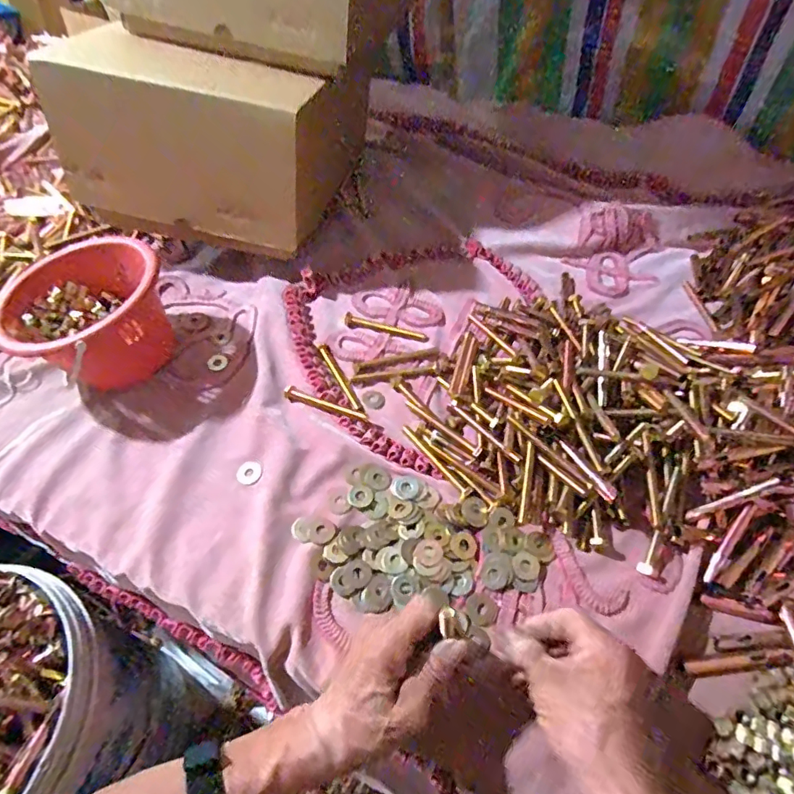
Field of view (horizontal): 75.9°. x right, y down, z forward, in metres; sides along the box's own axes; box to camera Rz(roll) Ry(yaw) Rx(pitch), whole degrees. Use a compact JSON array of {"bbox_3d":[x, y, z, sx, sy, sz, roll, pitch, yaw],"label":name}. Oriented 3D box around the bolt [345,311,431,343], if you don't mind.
[{"bbox_3d":[-0.015,-0.086,0.641,0.111,0.010,0.014,17,58,13],"label":"bolt"}]

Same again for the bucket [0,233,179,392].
[{"bbox_3d":[-0.342,-0.088,0.580,0.155,0.113,0.160,-1,54,2],"label":"bucket"}]

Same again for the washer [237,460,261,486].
[{"bbox_3d":[-0.152,0.079,0.527,0.025,0.004,0.026,-1,54,2],"label":"washer"}]

